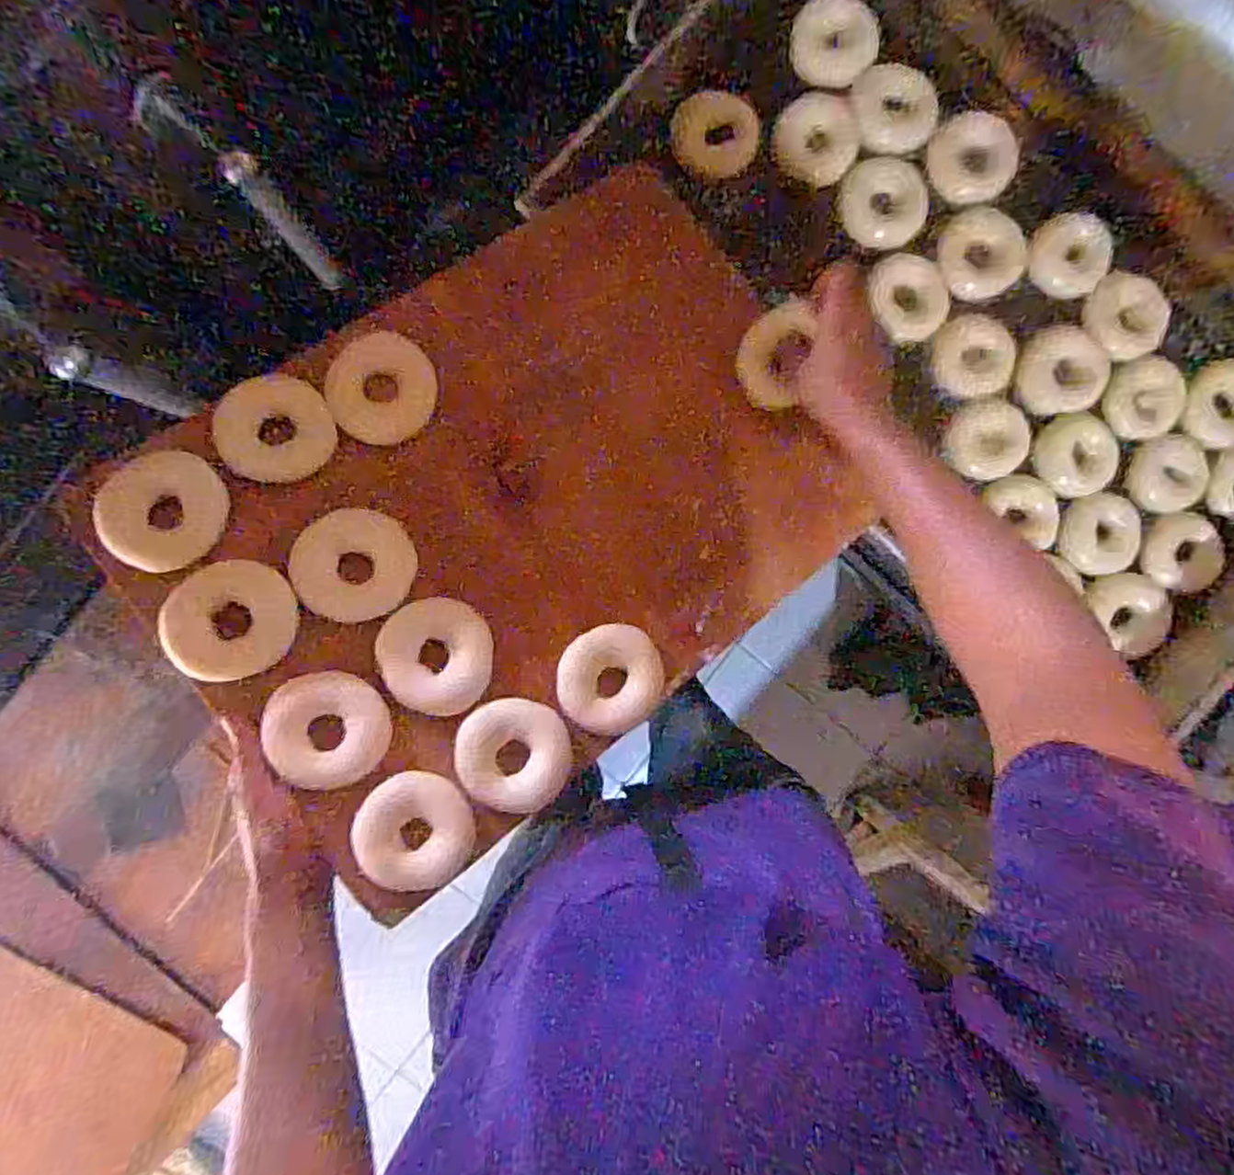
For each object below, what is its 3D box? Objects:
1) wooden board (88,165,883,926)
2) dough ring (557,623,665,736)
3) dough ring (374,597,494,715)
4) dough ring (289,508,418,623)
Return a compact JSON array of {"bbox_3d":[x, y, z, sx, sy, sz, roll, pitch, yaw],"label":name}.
[{"bbox_3d":[-0.071,-0.078,0.627,0.596,0.027,0.405,-38,87,-15],"label":"wooden board"},{"bbox_3d":[-0.004,0.078,0.604,0.088,0.018,0.089,2,89,-2],"label":"dough ring"},{"bbox_3d":[-0.151,0.057,0.584,0.091,0.016,0.092,0,89,-2],"label":"dough ring"},{"bbox_3d":[-0.218,-0.019,0.587,0.094,0.024,0.090,0,89,-2],"label":"dough ring"}]

